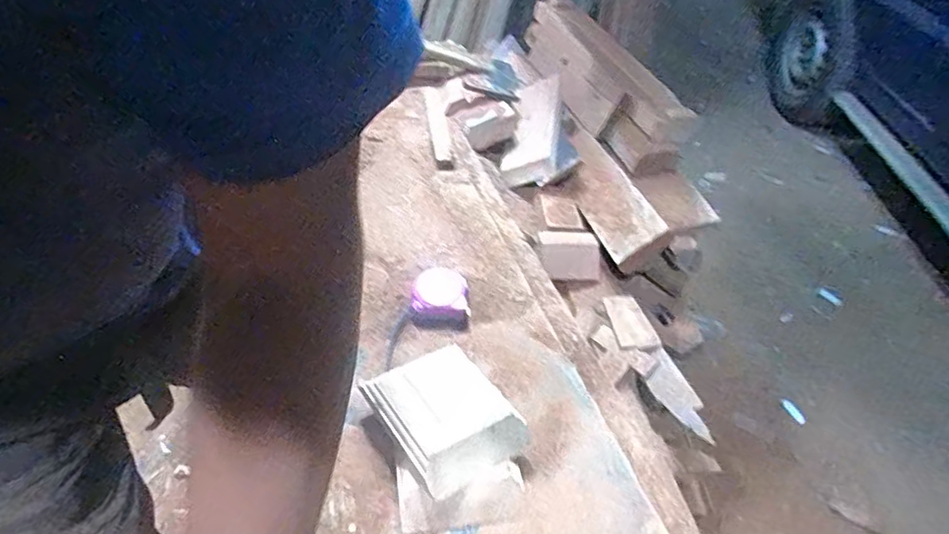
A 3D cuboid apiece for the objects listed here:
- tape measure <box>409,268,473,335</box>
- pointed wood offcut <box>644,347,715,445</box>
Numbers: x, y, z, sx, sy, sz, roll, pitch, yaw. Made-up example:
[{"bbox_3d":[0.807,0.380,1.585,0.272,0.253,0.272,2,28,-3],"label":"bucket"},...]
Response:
[{"bbox_3d":[-0.042,0.040,0.706,0.068,0.039,0.078,-2,41,-3],"label":"tape measure"},{"bbox_3d":[0.315,0.203,0.896,0.056,0.018,0.160,-25,57,-2],"label":"pointed wood offcut"}]

